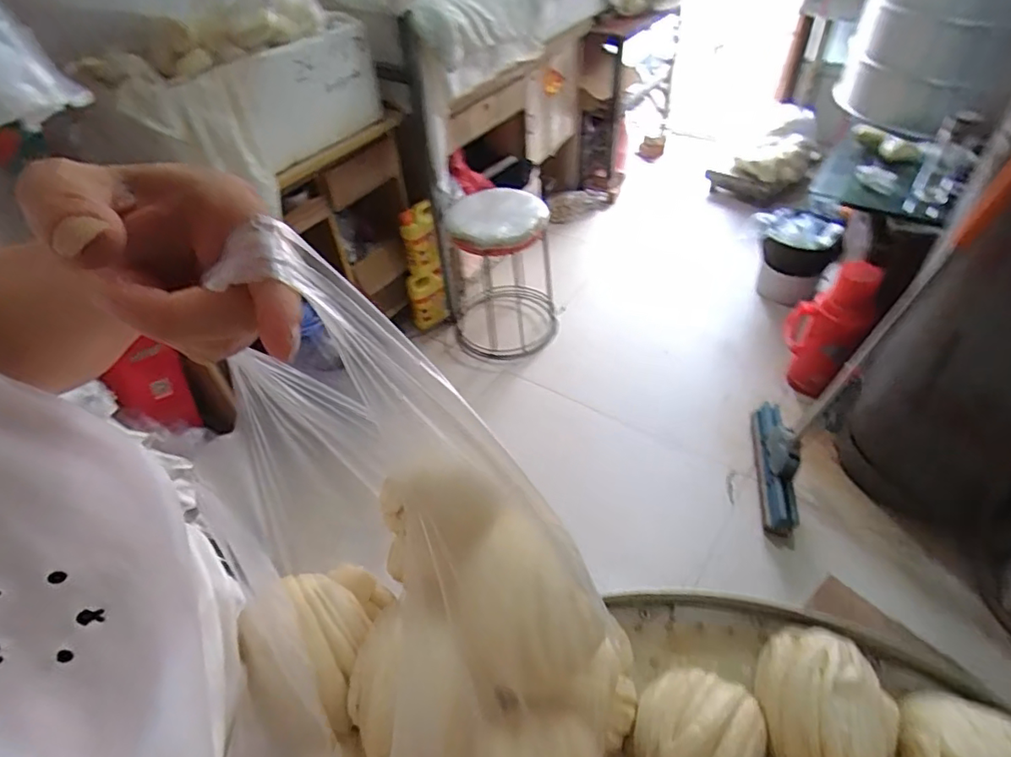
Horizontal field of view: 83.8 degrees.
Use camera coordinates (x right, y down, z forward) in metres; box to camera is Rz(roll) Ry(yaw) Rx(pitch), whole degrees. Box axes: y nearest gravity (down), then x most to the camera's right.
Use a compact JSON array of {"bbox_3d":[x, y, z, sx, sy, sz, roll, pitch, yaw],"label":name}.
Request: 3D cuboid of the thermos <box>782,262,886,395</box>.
[{"bbox_3d":[0.899,-0.131,1.598,0.182,0.401,0.128,15,49,19],"label":"thermos"}]

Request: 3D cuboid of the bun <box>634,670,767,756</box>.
[{"bbox_3d":[0.137,0.263,0.410,0.083,0.056,0.092,26,54,27],"label":"bun"}]

